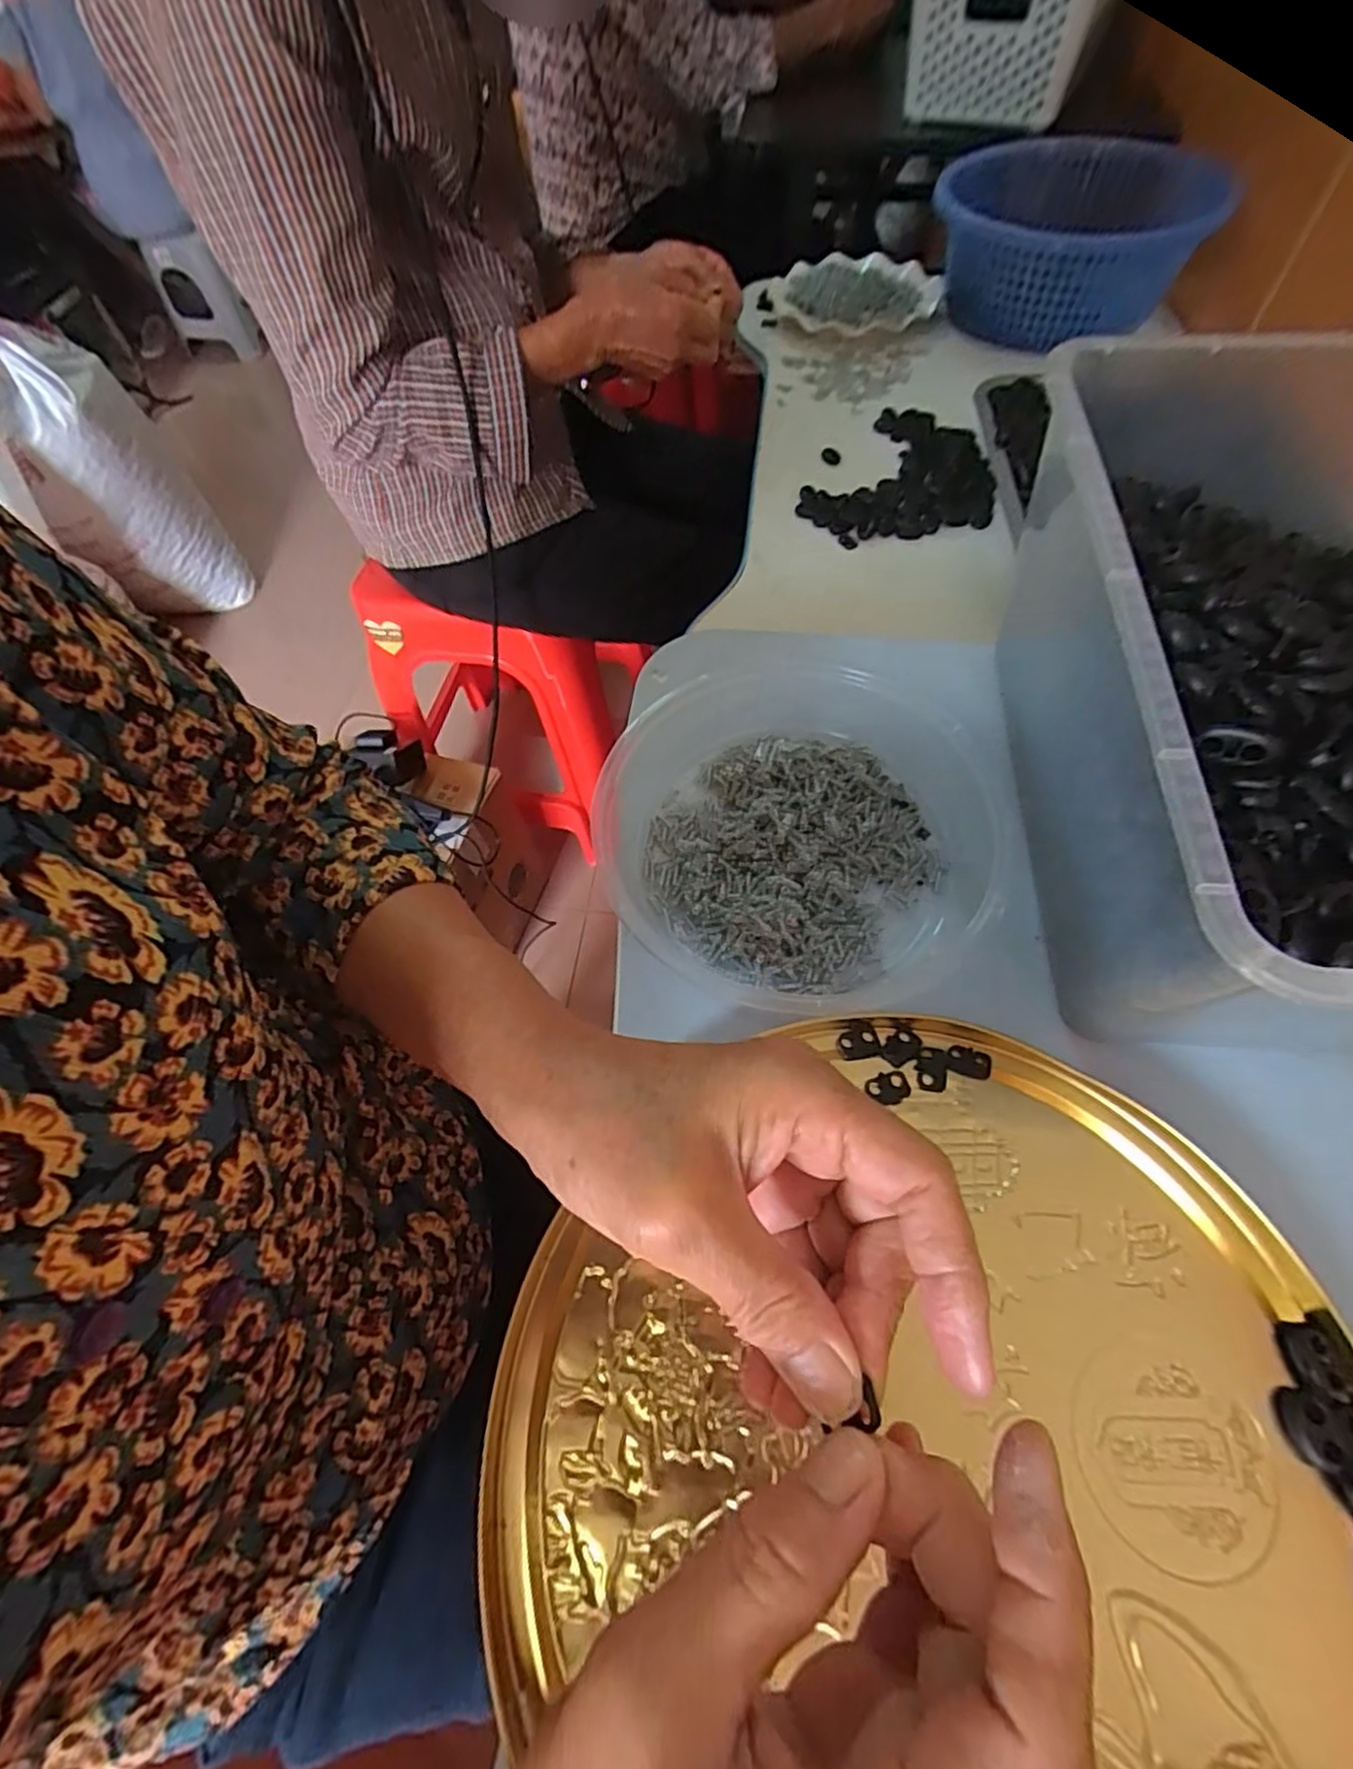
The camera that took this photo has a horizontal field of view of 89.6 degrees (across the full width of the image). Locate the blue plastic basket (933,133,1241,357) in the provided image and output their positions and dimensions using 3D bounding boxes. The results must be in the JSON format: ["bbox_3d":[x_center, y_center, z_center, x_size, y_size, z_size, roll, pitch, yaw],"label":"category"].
[{"bbox_3d":[0.418,-0.696,0.738,0.242,0.123,0.294,6,59,8],"label":"blue plastic basket"}]

